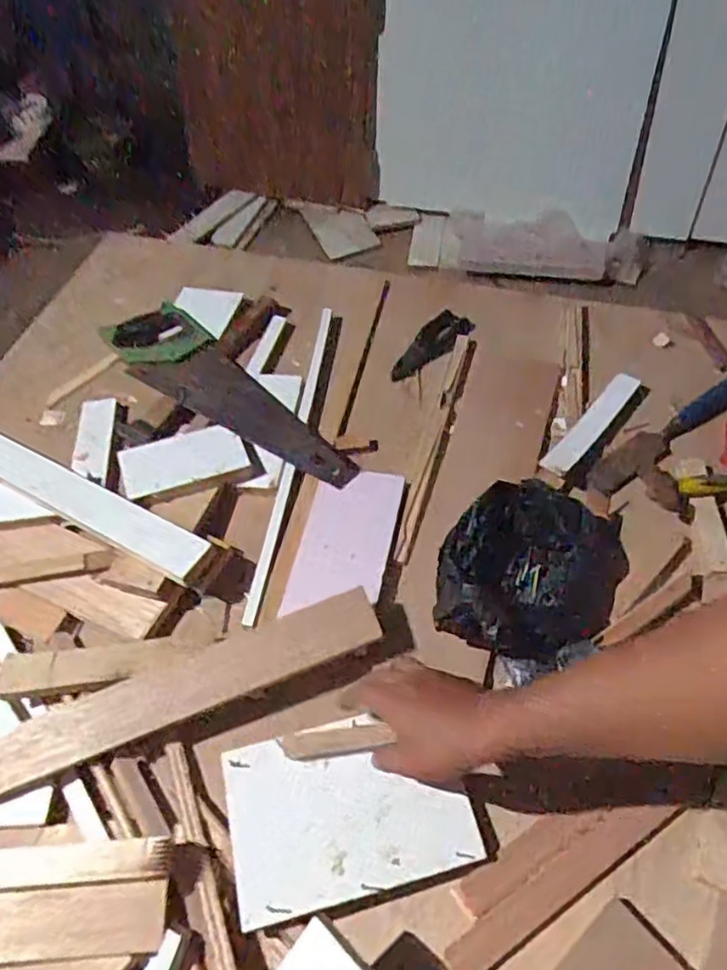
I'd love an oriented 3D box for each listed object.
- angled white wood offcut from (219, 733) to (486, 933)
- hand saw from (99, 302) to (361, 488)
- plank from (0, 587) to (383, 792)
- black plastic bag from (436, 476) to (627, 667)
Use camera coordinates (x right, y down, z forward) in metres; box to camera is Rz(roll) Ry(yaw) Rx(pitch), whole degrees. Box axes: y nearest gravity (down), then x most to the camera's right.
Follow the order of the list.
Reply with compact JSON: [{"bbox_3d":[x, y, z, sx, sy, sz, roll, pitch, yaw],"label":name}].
[{"bbox_3d":[-0.012,0.293,0.603,0.209,0.019,0.138,-11,54,-5],"label":"angled white wood offcut"},{"bbox_3d":[-0.186,-0.125,0.896,0.436,0.034,0.115,36,64,26],"label":"hand saw"},{"bbox_3d":[-0.242,0.223,0.635,0.539,0.016,0.059,-21,56,-9],"label":"plank"},{"bbox_3d":[0.180,0.082,0.704,0.169,0.059,0.212,22,58,19],"label":"black plastic bag"}]

